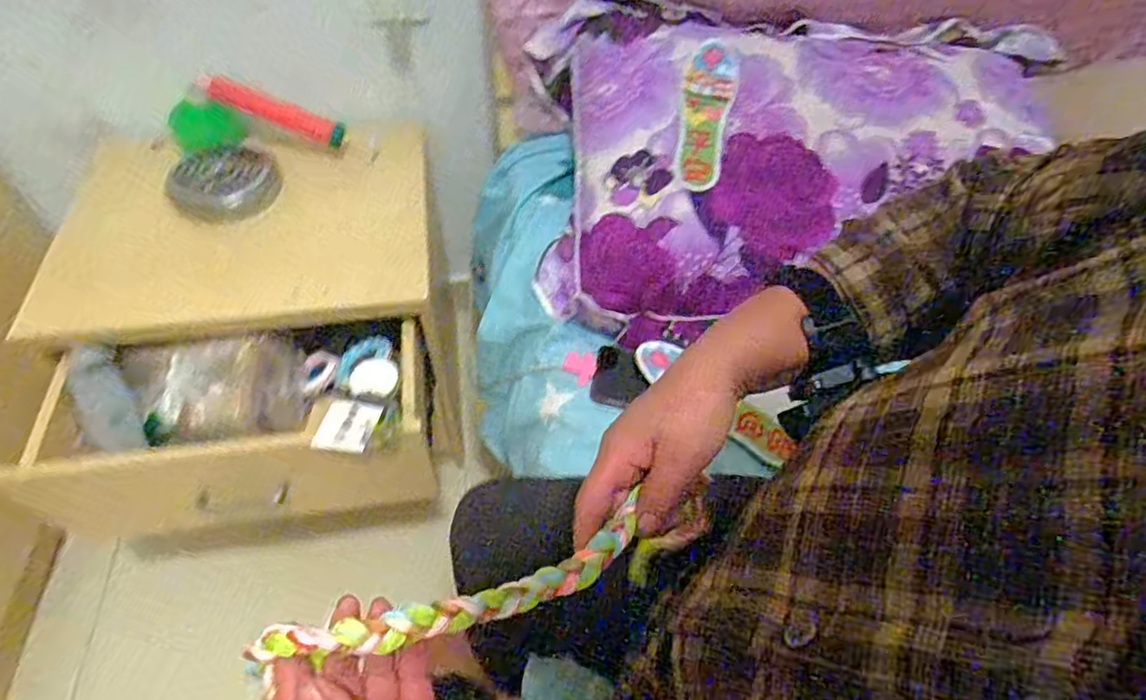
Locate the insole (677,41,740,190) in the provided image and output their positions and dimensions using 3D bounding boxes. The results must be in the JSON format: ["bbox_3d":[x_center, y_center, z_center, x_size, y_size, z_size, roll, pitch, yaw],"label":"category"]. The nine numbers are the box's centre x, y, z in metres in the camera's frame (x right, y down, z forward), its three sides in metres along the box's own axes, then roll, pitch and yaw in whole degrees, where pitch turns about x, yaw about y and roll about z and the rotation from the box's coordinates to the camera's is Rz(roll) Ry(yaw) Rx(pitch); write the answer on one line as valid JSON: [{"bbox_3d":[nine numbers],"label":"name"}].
[{"bbox_3d":[0.169,-0.303,0.793,0.062,0.014,0.227,11,71,3],"label":"insole"}]

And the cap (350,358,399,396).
[{"bbox_3d":[-0.243,0.034,0.772,0.060,0.010,0.050,8,55,12],"label":"cap"}]

